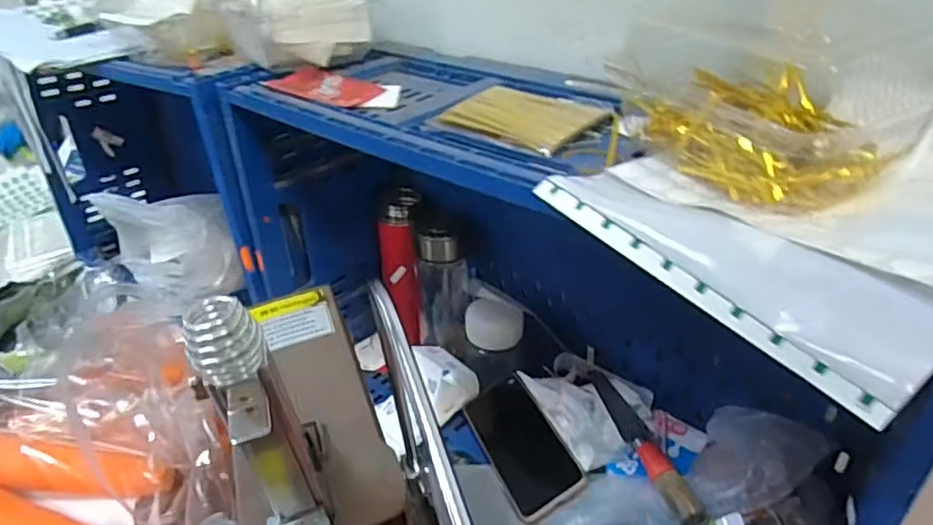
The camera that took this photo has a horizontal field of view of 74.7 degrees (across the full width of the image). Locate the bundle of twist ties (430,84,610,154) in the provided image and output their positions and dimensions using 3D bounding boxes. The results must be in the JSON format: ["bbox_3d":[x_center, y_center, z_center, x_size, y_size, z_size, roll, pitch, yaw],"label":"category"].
[{"bbox_3d":[0.045,-0.119,0.497,0.122,0.010,0.086,21,40,33],"label":"bundle of twist ties"}]

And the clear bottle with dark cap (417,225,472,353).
[{"bbox_3d":[-0.026,0.030,0.739,0.062,0.162,0.075,-5,32,-2],"label":"clear bottle with dark cap"}]

